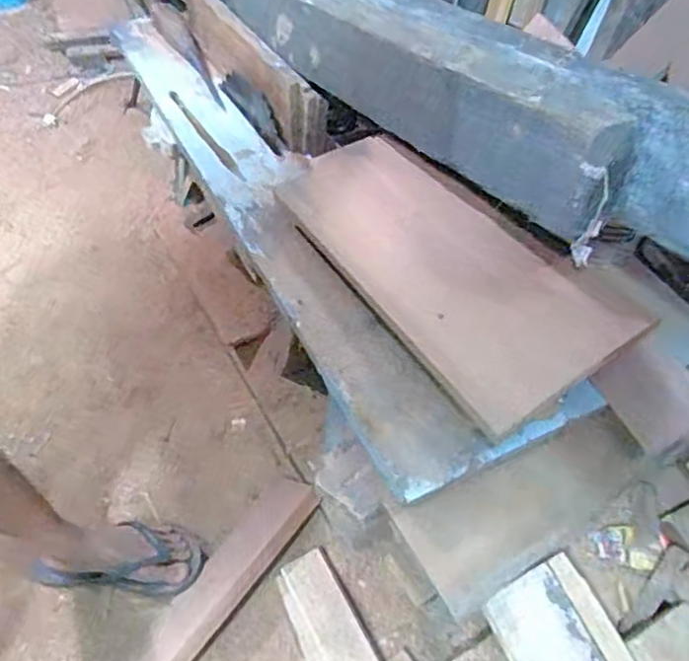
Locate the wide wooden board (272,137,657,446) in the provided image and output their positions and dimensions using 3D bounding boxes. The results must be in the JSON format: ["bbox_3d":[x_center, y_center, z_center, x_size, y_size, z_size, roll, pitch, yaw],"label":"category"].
[{"bbox_3d":[0.097,-0.101,0.732,0.207,0.034,0.470,-32,52,-13],"label":"wide wooden board"}]

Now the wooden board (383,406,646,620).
[{"bbox_3d":[0.206,0.188,0.662,0.300,0.019,0.120,-17,77,-23],"label":"wooden board"}]

